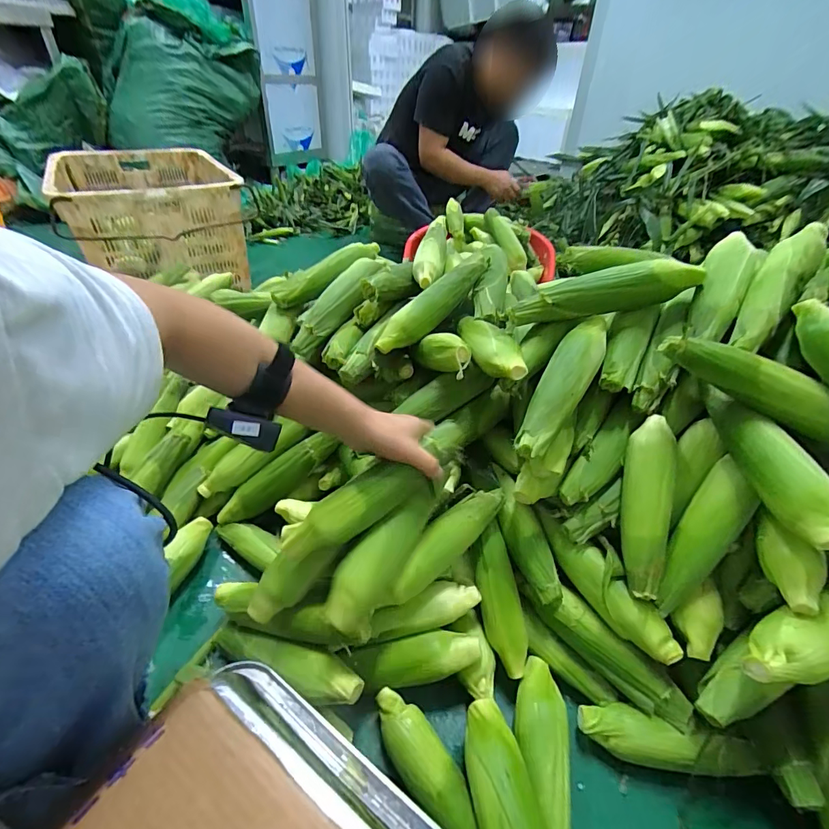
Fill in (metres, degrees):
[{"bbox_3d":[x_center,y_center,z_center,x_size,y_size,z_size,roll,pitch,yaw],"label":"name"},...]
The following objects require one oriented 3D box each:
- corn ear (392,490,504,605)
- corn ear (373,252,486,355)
[{"bbox_3d":[0.041,0.156,0.535,0.186,0.046,0.044,-40,52,-20],"label":"corn ear"},{"bbox_3d":[0.030,-0.169,0.662,0.217,0.051,0.051,-42,49,-6],"label":"corn ear"}]

